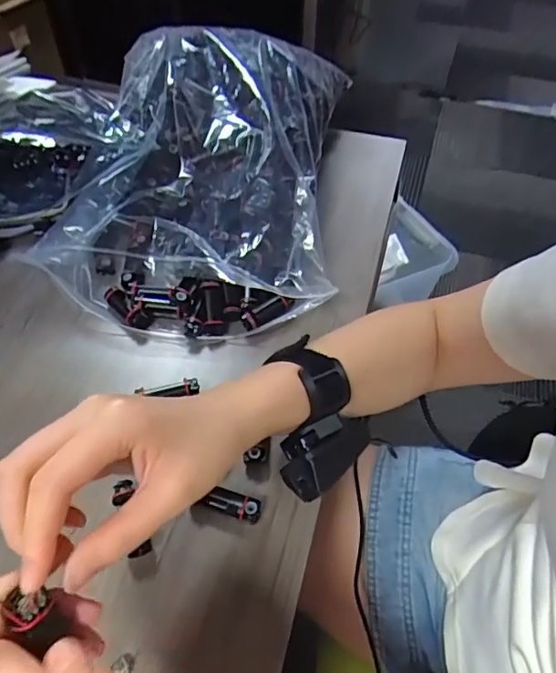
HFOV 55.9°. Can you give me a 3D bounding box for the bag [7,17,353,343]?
[{"bbox_3d":[-0.075,-0.176,0.525,0.277,0.130,0.368,3,50,1],"label":"bag"}]

